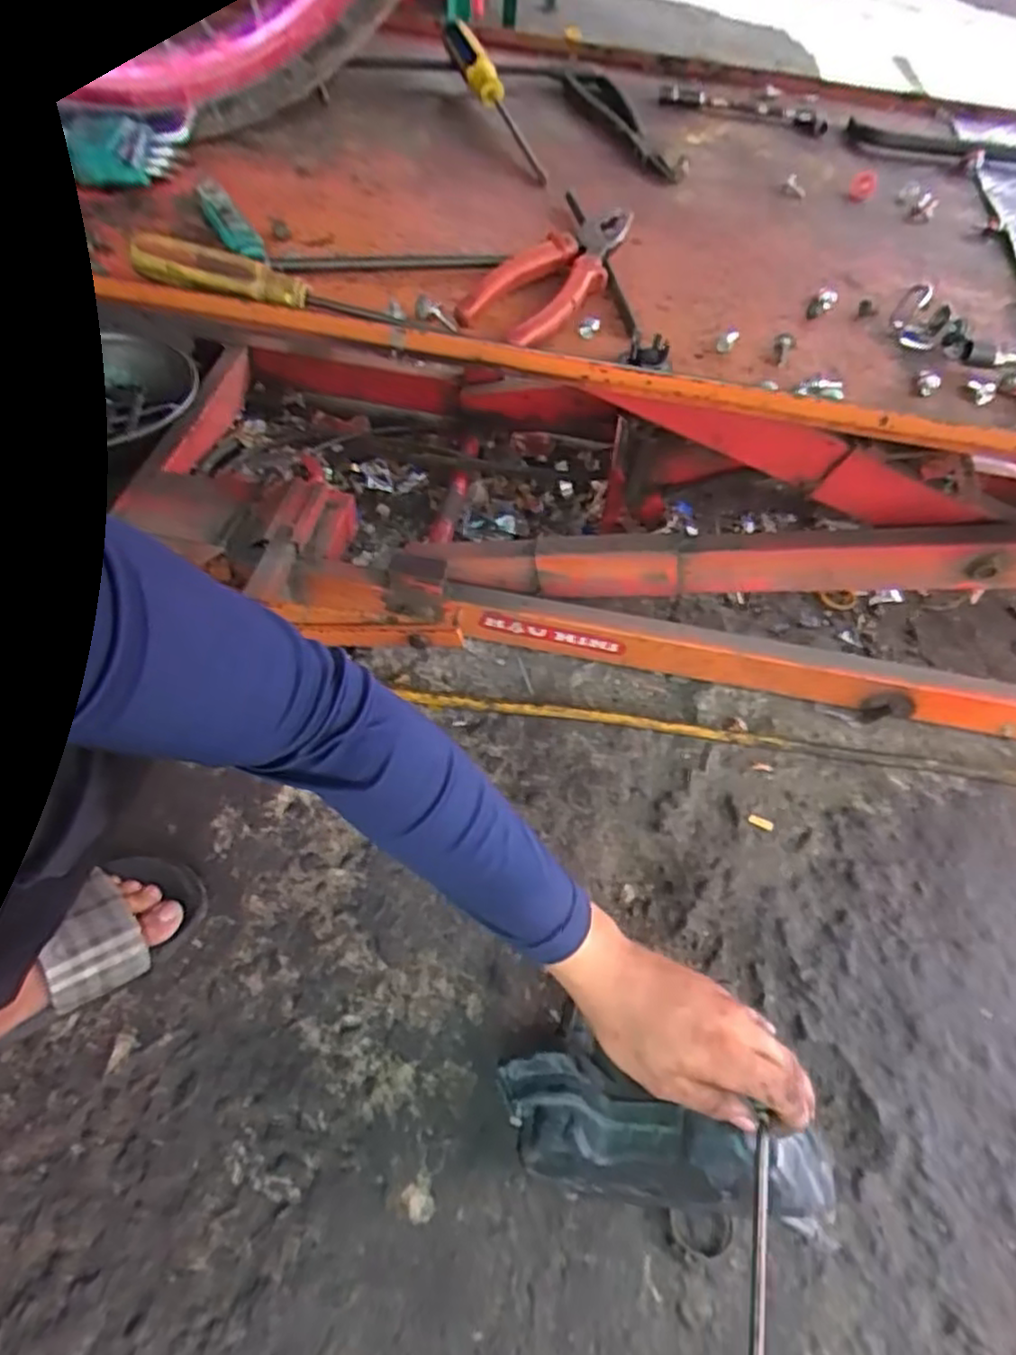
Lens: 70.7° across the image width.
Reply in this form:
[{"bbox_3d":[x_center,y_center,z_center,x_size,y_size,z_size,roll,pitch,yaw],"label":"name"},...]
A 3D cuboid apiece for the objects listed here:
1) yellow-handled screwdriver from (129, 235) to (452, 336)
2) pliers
[{"bbox_3d":[-0.141,-0.250,0.459,0.205,0.024,0.023,12,57,3],"label":"yellow-handled screwdriver"},{"bbox_3d":[0.032,-0.282,0.504,0.064,0.026,0.161,34,58,16],"label":"pliers"}]

